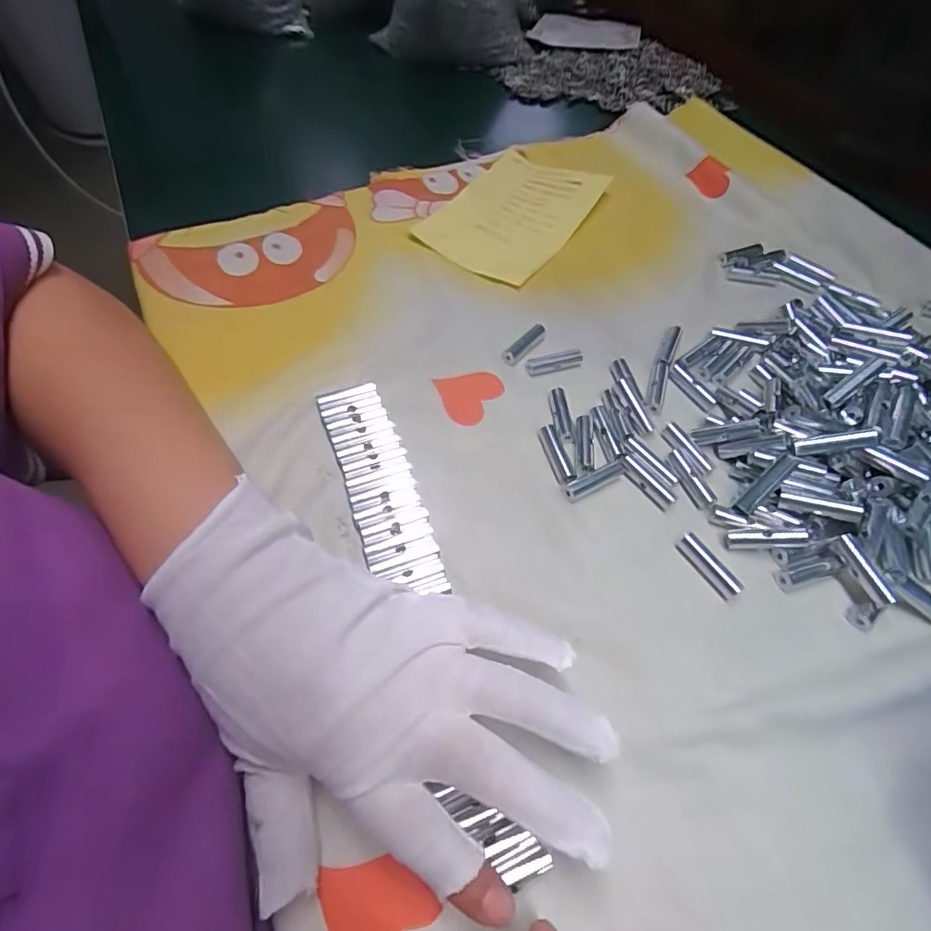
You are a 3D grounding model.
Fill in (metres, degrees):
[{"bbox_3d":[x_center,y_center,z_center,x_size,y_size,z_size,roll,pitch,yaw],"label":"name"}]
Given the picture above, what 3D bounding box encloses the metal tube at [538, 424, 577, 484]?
[{"bbox_3d":[0.051,-0.006,0.284,0.010,0.006,0.036,-13,59,-8],"label":"metal tube"}]

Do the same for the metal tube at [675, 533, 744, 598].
[{"bbox_3d":[0.120,0.050,0.253,0.008,0.011,0.034,-29,63,-17],"label":"metal tube"}]

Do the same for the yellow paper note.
[{"bbox_3d":[0.038,-0.201,0.408,0.100,0.006,0.150,28,62,16],"label":"yellow paper note"}]

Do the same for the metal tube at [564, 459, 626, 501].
[{"bbox_3d":[0.070,0.008,0.277,0.038,0.005,0.008,-26,62,-15],"label":"metal tube"}]

